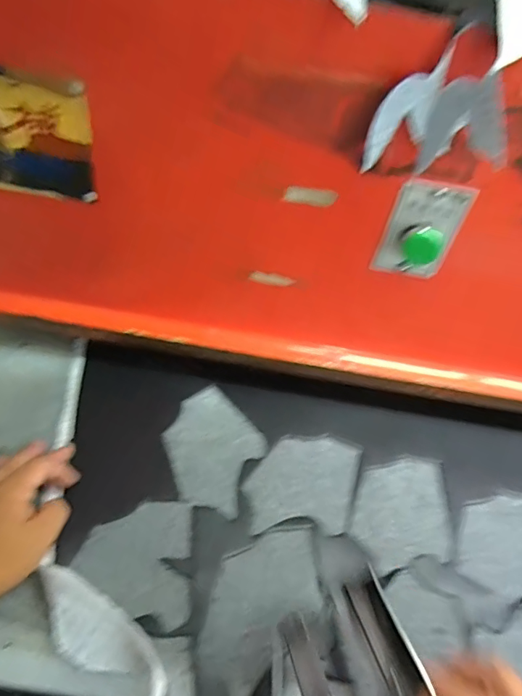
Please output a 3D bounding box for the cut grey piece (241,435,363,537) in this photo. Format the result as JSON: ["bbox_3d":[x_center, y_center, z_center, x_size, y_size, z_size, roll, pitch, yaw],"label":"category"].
[{"bbox_3d":[0.046,0.145,0.501,0.108,0.004,0.130,20,49,5],"label":"cut grey piece"}]

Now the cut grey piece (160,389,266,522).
[{"bbox_3d":[-0.053,0.109,0.515,0.106,0.004,0.132,24,49,6],"label":"cut grey piece"}]

